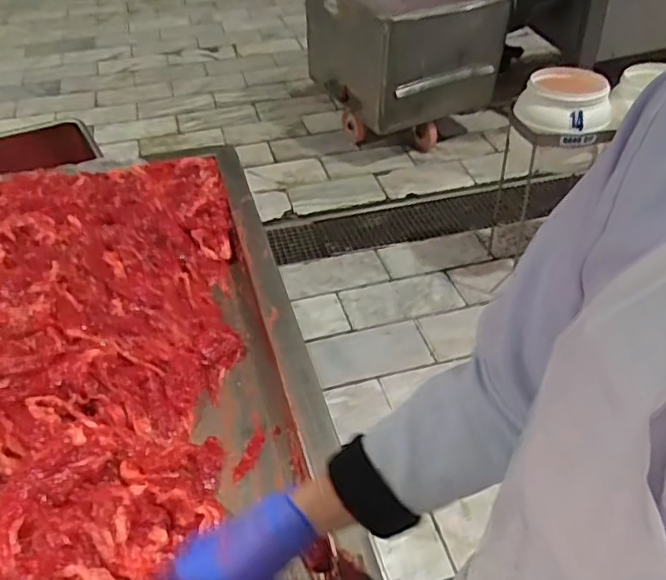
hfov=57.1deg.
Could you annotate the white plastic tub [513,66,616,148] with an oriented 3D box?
[{"bbox_3d":[0.659,-0.531,1.763,0.256,0.130,0.262,10,43,11],"label":"white plastic tub"}]

